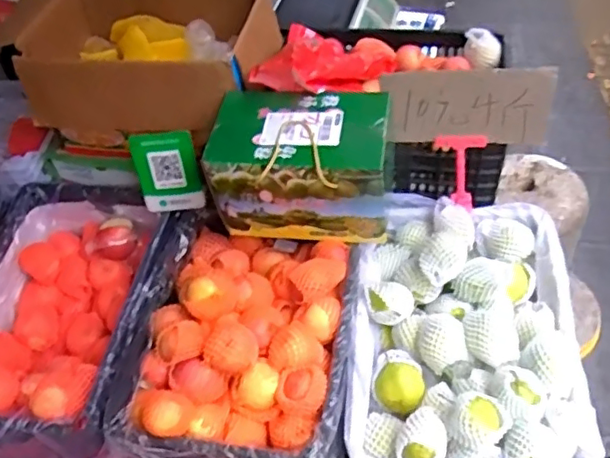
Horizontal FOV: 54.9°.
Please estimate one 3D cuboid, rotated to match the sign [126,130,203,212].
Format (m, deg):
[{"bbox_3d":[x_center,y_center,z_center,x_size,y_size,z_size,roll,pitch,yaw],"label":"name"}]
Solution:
[{"bbox_3d":[-0.255,-0.103,1.091,0.114,0.157,0.012,-5,31,-1],"label":"sign"}]

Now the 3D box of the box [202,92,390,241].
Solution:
[{"bbox_3d":[-0.006,-0.107,1.028,0.290,0.200,0.189,3,52,8],"label":"box"}]

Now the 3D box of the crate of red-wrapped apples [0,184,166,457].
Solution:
[{"bbox_3d":[-0.450,0.182,1.129,0.354,0.236,0.517,7,52,12],"label":"crate of red-wrapped apples"}]

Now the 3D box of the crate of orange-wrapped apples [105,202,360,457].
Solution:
[{"bbox_3d":[-0.112,0.224,1.038,0.375,0.264,0.445,3,52,8],"label":"crate of orange-wrapped apples"}]

